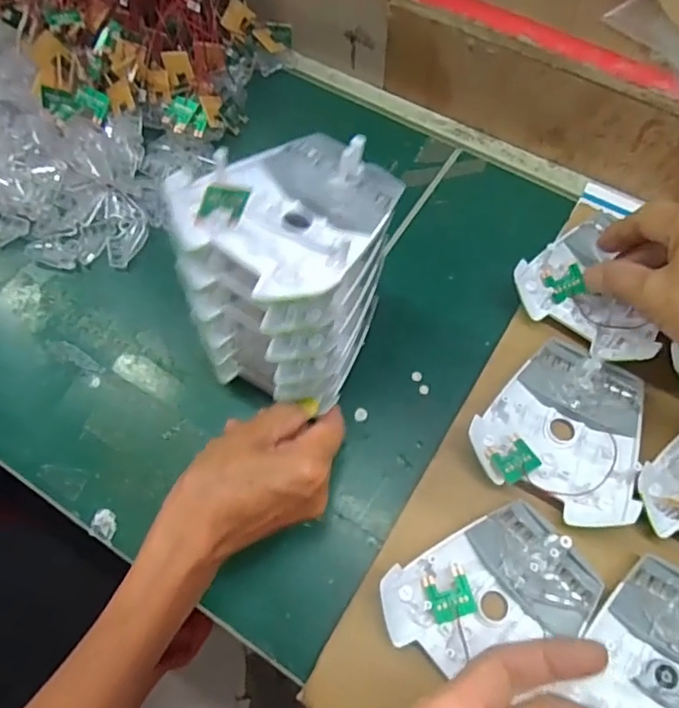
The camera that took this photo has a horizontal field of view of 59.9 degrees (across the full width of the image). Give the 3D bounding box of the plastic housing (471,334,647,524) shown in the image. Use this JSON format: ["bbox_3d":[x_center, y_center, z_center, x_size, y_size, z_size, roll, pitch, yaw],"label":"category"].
[{"bbox_3d":[0.143,0.045,0.374,0.096,0.022,0.108,26,69,11],"label":"plastic housing"}]

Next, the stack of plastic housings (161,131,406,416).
[{"bbox_3d":[-0.025,-0.048,0.359,0.091,0.148,0.113,29,70,12],"label":"stack of plastic housings"}]

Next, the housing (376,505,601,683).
[{"bbox_3d":[0.084,0.134,0.329,0.112,0.020,0.078,-26,69,-10],"label":"housing"}]

